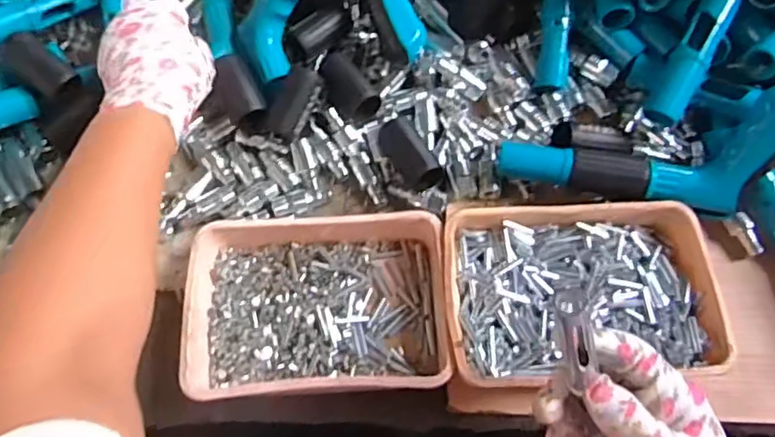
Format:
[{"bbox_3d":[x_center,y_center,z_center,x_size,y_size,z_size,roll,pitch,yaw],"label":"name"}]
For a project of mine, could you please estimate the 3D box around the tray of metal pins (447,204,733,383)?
[{"bbox_3d":[0.146,0.060,0.464,0.201,0.044,0.139,-3,64,-1],"label":"tray of metal pins"}]

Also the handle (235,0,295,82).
[{"bbox_3d":[-0.101,-0.192,0.532,0.059,0.032,0.120,24,109,8],"label":"handle"}]

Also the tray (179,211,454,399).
[{"bbox_3d":[-0.055,0.065,0.468,0.196,0.040,0.148,-3,64,-1],"label":"tray"}]

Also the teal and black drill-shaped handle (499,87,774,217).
[{"bbox_3d":[0.215,-0.041,0.495,0.236,0.073,0.080,-7,69,13],"label":"teal and black drill-shaped handle"}]

